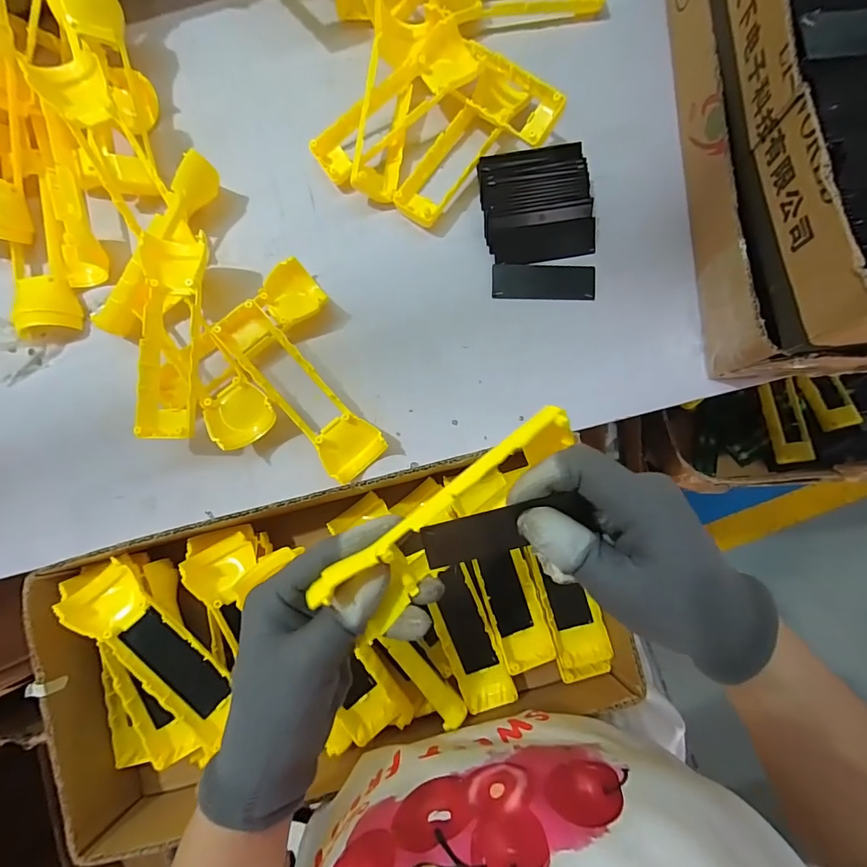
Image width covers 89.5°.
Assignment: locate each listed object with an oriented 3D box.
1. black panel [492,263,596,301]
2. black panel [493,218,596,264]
[{"bbox_3d":[0.099,-0.136,0.394,0.092,0.004,0.031,0,89,-3],"label":"black panel"},{"bbox_3d":[0.100,-0.171,0.391,0.091,0.004,0.031,-9,104,-2],"label":"black panel"}]

